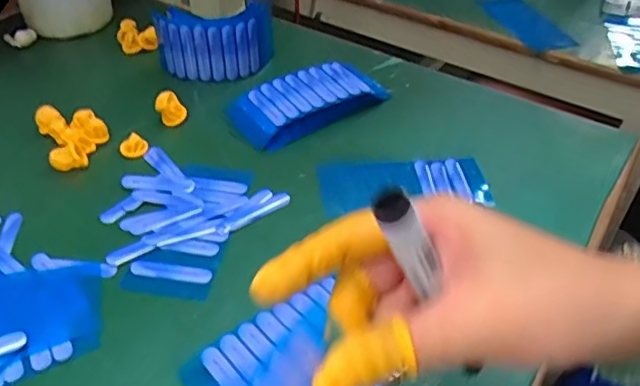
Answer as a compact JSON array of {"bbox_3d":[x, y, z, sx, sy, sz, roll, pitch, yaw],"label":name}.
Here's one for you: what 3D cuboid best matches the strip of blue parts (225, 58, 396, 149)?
[{"bbox_3d":[-0.009,-0.078,0.485,0.126,0.023,0.055,-26,49,-28],"label":"strip of blue parts"}]

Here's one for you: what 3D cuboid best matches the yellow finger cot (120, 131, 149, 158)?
[{"bbox_3d":[-0.142,-0.037,0.446,0.020,0.010,0.016,-21,47,-23],"label":"yellow finger cot"}]

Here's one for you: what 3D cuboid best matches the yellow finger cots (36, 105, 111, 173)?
[{"bbox_3d":[-0.189,-0.046,0.452,0.047,0.018,0.071,-20,47,-23],"label":"yellow finger cots"}]

